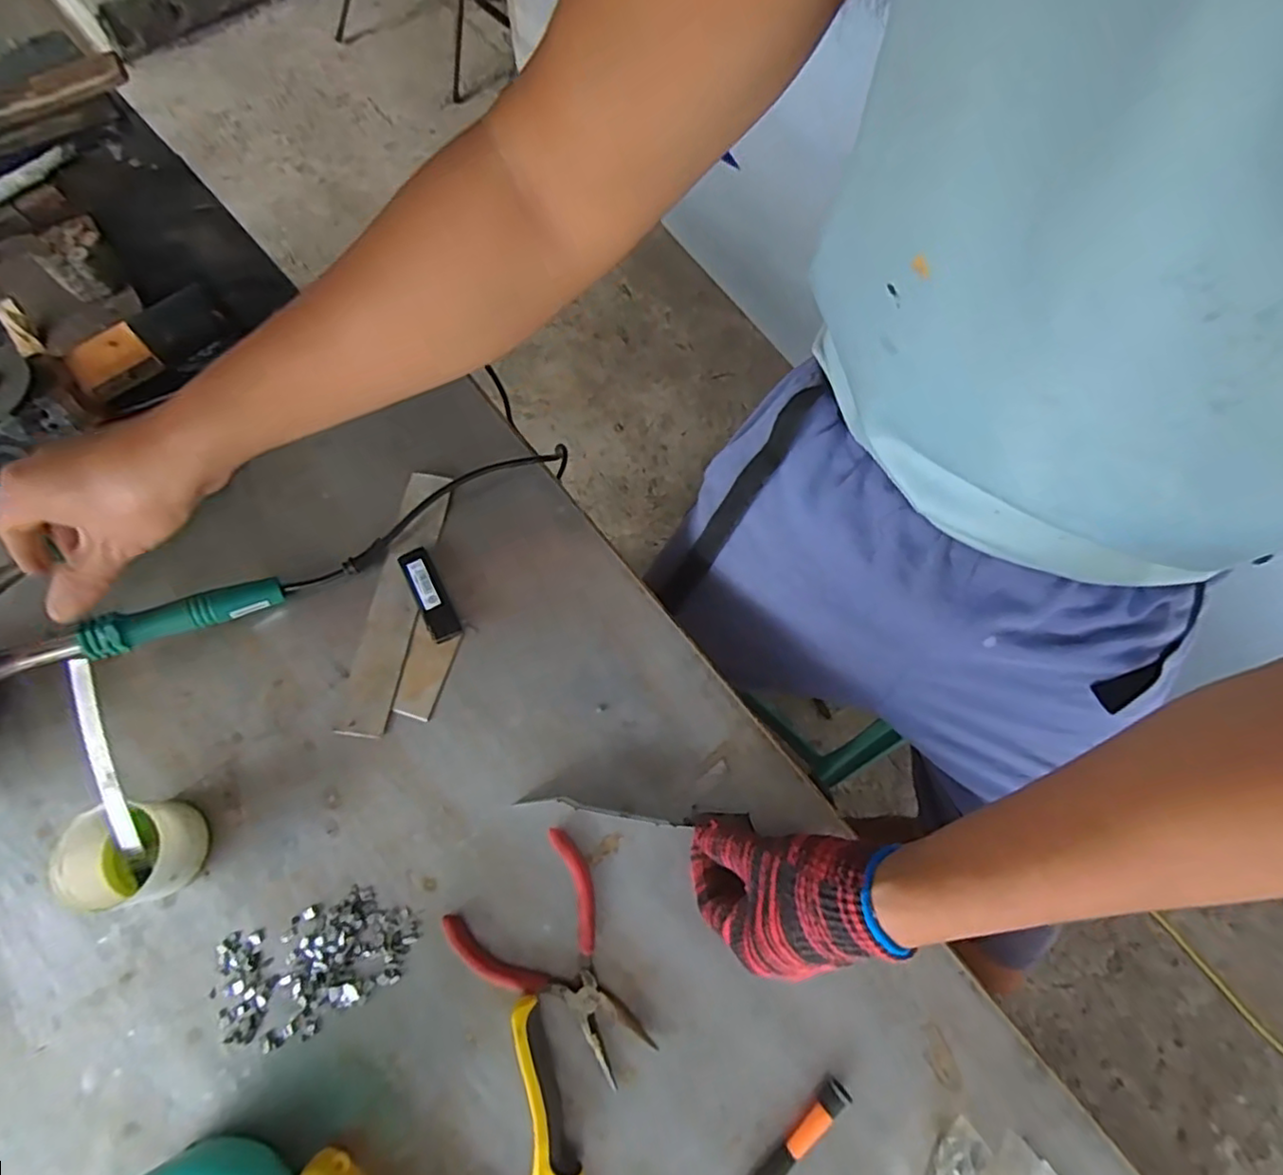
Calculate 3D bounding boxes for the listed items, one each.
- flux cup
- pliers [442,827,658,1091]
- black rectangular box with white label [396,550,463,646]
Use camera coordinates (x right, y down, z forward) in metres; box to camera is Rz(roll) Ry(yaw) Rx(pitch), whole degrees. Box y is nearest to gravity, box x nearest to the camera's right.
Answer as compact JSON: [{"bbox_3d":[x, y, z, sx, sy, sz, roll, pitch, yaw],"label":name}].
[{"bbox_3d":[-0.335,0.176,0.425,0.071,0.049,0.061,-11,73,-5],"label":"flux cup"},{"bbox_3d":[-0.055,0.254,0.427,0.099,0.013,0.144,-34,76,-11],"label":"pliers"},{"bbox_3d":[-0.168,0.005,0.503,0.024,0.011,0.080,-27,75,-9],"label":"black rectangular box with white label"}]

